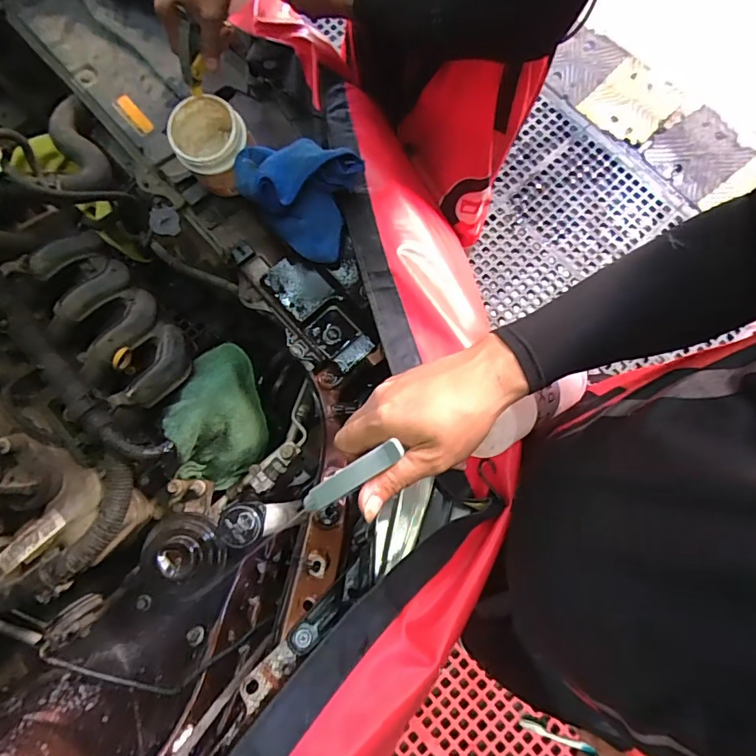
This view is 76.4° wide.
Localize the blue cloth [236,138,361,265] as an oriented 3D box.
[{"bbox_3d":[-0.105,-0.248,0.620,0.155,0.093,0.115,30,78,5],"label":"blue cloth"}]

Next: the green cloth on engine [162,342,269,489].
[{"bbox_3d":[-0.234,0.042,0.697,0.112,0.161,0.206,0,77,-2],"label":"green cloth on engine"}]

